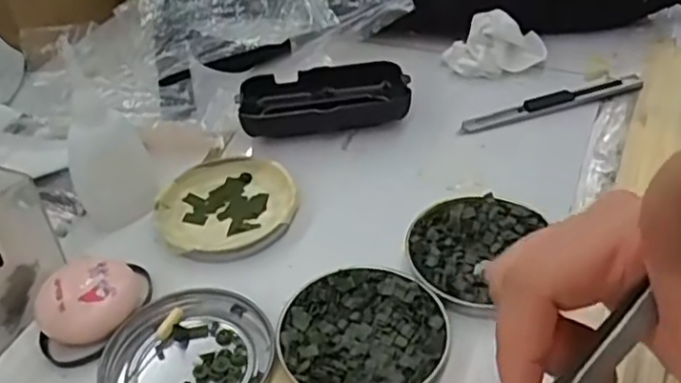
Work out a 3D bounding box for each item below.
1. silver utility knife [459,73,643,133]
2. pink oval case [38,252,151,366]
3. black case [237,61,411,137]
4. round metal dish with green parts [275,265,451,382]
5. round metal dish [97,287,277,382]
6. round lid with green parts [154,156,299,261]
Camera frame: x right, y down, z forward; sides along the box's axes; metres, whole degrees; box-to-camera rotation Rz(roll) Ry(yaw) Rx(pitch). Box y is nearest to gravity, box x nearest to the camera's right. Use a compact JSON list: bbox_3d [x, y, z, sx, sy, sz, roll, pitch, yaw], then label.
[{"bbox_3d":[0.141,-0.059,0.454,0.128,0.012,0.013,-12,42,-8],"label":"silver utility knife"},{"bbox_3d":[-0.122,0.056,0.339,0.055,0.023,0.046,-20,44,-17],"label":"pink oval case"},{"bbox_3d":[-0.011,-0.061,0.458,0.108,0.027,0.050,-6,42,-2],"label":"black case"},{"bbox_3d":[0.010,0.067,0.322,0.077,0.010,0.075,-2,42,2],"label":"round metal dish with green parts"},{"bbox_3d":[-0.072,0.078,0.322,0.072,0.007,0.079,-2,42,2],"label":"round metal dish"},{"bbox_3d":[-0.066,0.009,0.398,0.080,0.012,0.073,-2,42,2],"label":"round lid with green parts"}]

